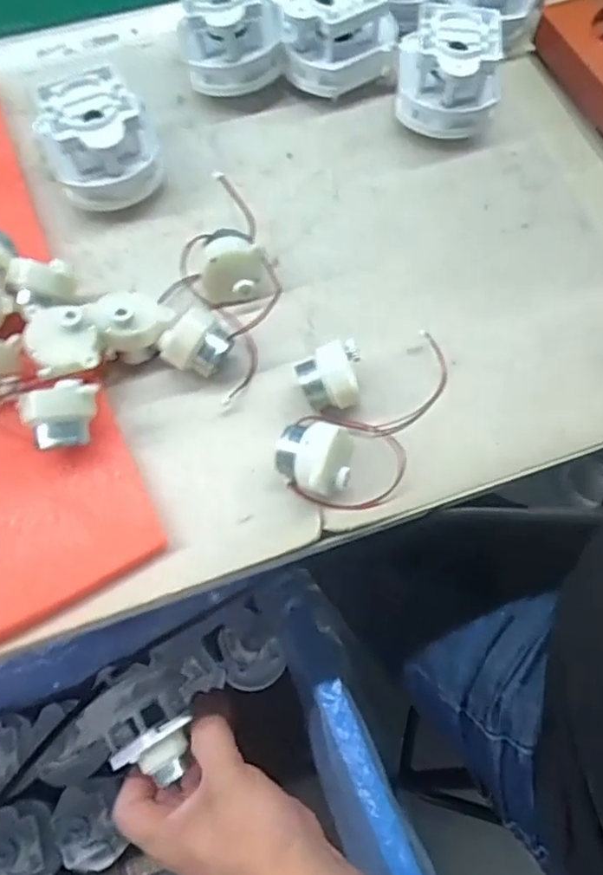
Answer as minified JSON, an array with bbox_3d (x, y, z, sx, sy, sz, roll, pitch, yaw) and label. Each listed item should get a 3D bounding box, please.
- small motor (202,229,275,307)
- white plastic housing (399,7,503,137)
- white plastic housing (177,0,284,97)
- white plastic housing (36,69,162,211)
[{"bbox_3d":[-0.037,-0.089,0.311,0.030,0.027,0.028,-13,42,-20],"label":"small motor"},{"bbox_3d":[0.086,-0.208,0.354,0.059,0.052,0.056,5,67,2],"label":"white plastic housing"},{"bbox_3d":[-0.041,-0.241,0.358,0.057,0.041,0.060,-7,67,-4],"label":"white plastic housing"},{"bbox_3d":[-0.107,-0.159,0.323,0.057,0.040,0.057,-18,69,-8],"label":"white plastic housing"}]

